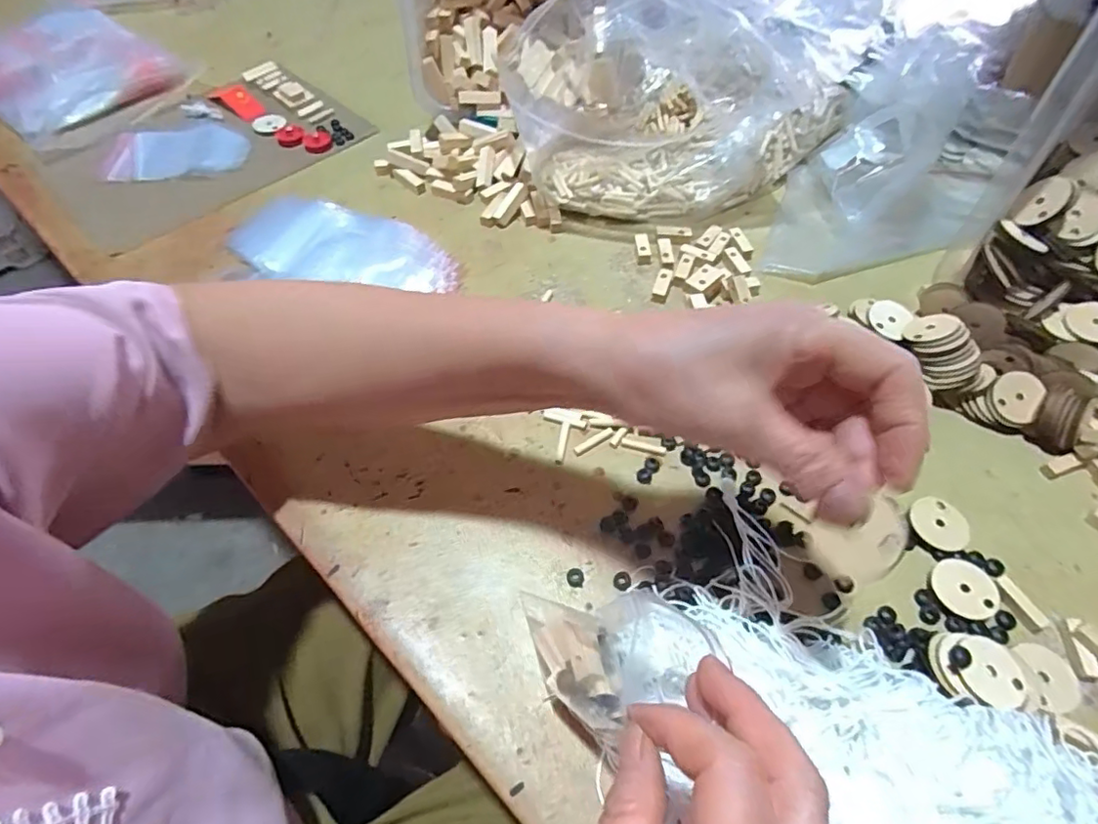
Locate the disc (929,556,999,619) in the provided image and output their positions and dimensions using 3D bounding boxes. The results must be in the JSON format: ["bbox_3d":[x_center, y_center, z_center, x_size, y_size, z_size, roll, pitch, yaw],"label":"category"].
[{"bbox_3d":[0.237,0.102,0.328,0.033,0.006,0.034,0,56,1],"label":"disc"}]

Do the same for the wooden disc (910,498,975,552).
[{"bbox_3d":[0.240,0.070,0.353,0.030,0.008,0.034,-36,63,-21],"label":"wooden disc"}]

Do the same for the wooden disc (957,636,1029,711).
[{"bbox_3d":[0.228,0.132,0.293,0.041,0.004,0.033,-2,53,-16],"label":"wooden disc"}]

